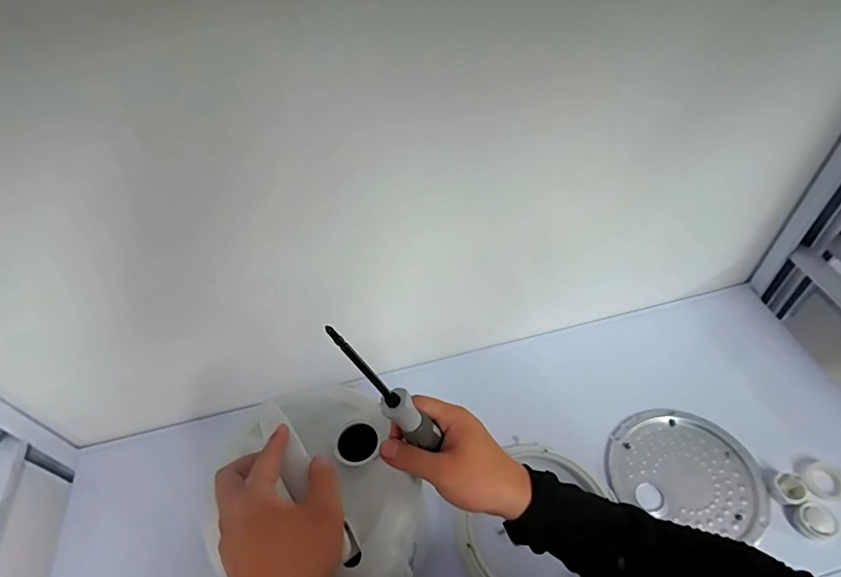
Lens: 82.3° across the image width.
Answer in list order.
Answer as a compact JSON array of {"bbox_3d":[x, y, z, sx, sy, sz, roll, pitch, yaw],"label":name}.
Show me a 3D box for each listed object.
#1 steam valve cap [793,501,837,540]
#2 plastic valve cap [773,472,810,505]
[{"bbox_3d":[0.463,0.273,0.565,0.037,0.021,0.038,-3,49,4],"label":"steam valve cap"},{"bbox_3d":[0.455,0.247,0.591,0.034,0.019,0.034,-3,49,4],"label":"plastic valve cap"}]

